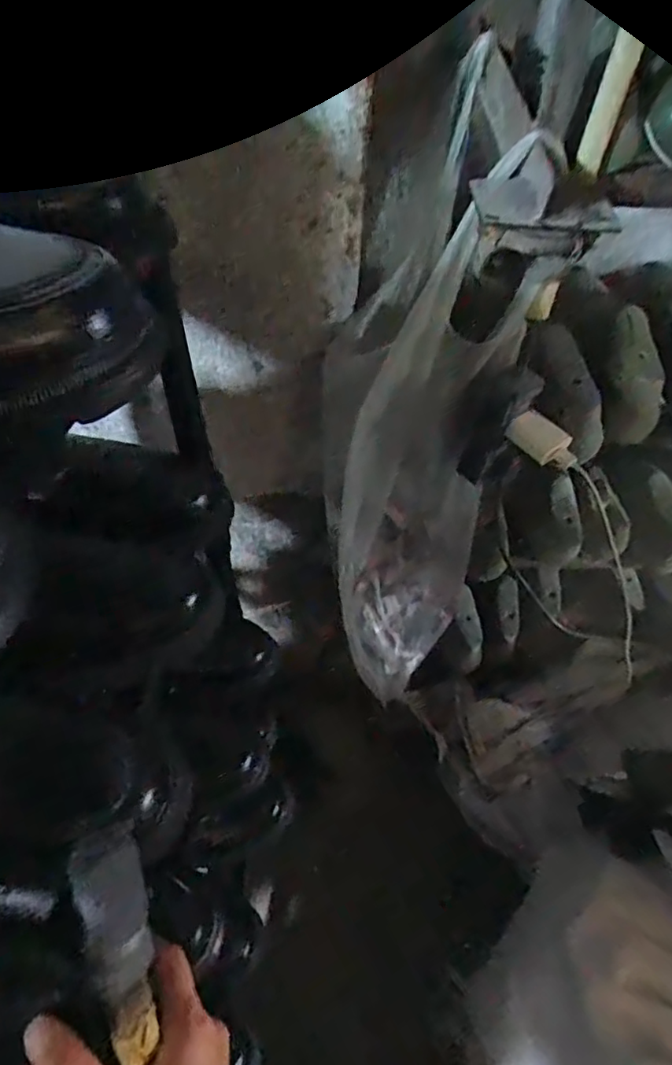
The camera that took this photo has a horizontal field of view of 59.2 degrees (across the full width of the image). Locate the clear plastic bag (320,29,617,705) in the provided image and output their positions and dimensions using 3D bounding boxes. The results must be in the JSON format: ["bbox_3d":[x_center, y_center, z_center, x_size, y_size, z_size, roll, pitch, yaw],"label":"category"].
[{"bbox_3d":[0.086,-0.040,0.631,0.169,0.627,0.135,7,49,2],"label":"clear plastic bag"}]

